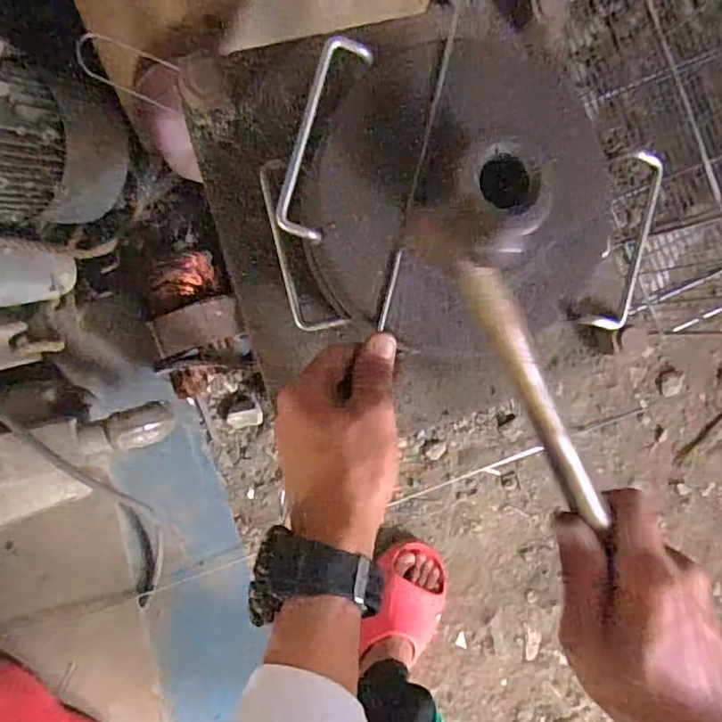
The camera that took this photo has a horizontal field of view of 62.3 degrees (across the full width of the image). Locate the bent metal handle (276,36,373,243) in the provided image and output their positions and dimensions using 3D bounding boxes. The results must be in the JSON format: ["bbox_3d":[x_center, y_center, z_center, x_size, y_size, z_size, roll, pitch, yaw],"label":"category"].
[{"bbox_3d":[-0.021,-0.128,0.342,0.028,0.016,0.115,16,88,-10],"label":"bent metal handle"}]

